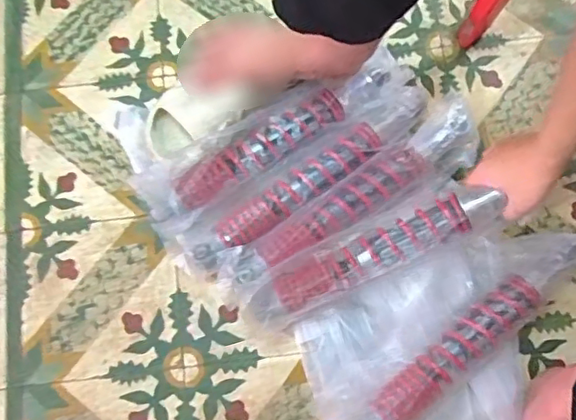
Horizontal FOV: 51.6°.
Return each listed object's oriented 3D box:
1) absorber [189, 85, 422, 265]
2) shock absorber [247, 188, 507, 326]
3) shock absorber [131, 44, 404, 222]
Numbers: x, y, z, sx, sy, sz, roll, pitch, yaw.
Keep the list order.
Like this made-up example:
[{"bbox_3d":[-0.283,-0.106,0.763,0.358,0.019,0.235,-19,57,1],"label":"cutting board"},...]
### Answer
[{"bbox_3d":[0.030,-0.039,0.774,0.358,0.055,0.046,-36,78,-9],"label":"absorber"},{"bbox_3d":[0.094,0.050,0.690,0.303,0.047,0.046,-25,76,3],"label":"shock absorber"},{"bbox_3d":[-0.022,-0.092,0.778,0.359,0.076,0.072,-31,77,-8],"label":"shock absorber"}]

